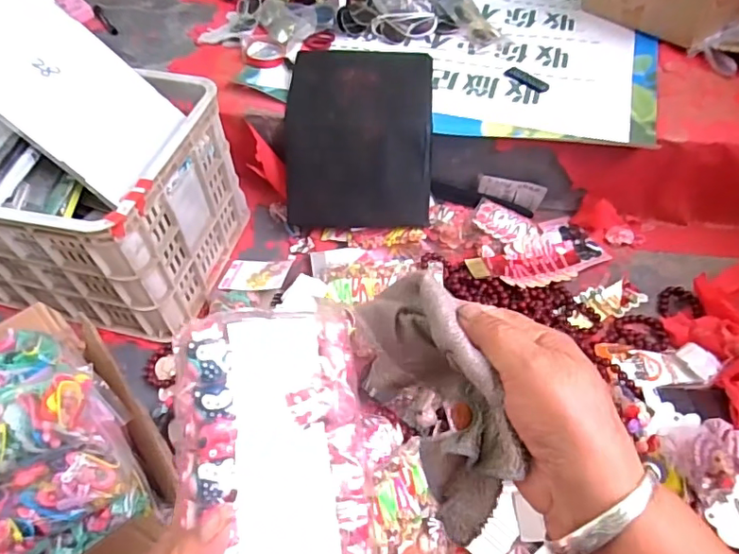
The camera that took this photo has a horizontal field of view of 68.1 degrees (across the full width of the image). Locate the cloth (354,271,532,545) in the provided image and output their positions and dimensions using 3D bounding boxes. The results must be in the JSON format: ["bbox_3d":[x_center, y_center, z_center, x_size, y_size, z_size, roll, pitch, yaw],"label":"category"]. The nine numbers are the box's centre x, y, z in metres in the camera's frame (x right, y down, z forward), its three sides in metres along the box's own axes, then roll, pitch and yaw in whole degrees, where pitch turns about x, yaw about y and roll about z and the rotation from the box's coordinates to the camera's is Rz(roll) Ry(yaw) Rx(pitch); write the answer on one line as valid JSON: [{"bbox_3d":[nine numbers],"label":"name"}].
[{"bbox_3d":[0.037,0.071,0.314,0.050,0.095,0.126,-15,54,-9],"label":"cloth"}]

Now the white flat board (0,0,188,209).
[{"bbox_3d":[-0.454,-0.288,0.809,0.336,0.014,0.208,42,54,-15],"label":"white flat board"}]

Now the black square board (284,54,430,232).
[{"bbox_3d":[-0.018,-0.272,1.068,0.272,0.165,0.317,2,53,4],"label":"black square board"}]

